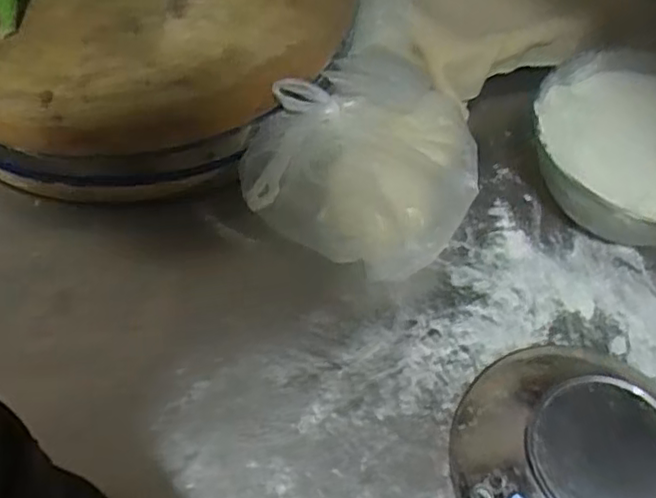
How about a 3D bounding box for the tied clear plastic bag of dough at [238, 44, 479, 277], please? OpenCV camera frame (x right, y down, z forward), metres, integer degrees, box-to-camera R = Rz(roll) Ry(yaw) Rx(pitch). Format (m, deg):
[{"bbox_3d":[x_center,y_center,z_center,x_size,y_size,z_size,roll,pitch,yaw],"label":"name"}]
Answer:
[{"bbox_3d":[0.034,-0.077,0.597,0.198,0.106,0.191,13,58,7],"label":"tied clear plastic bag of dough"}]

